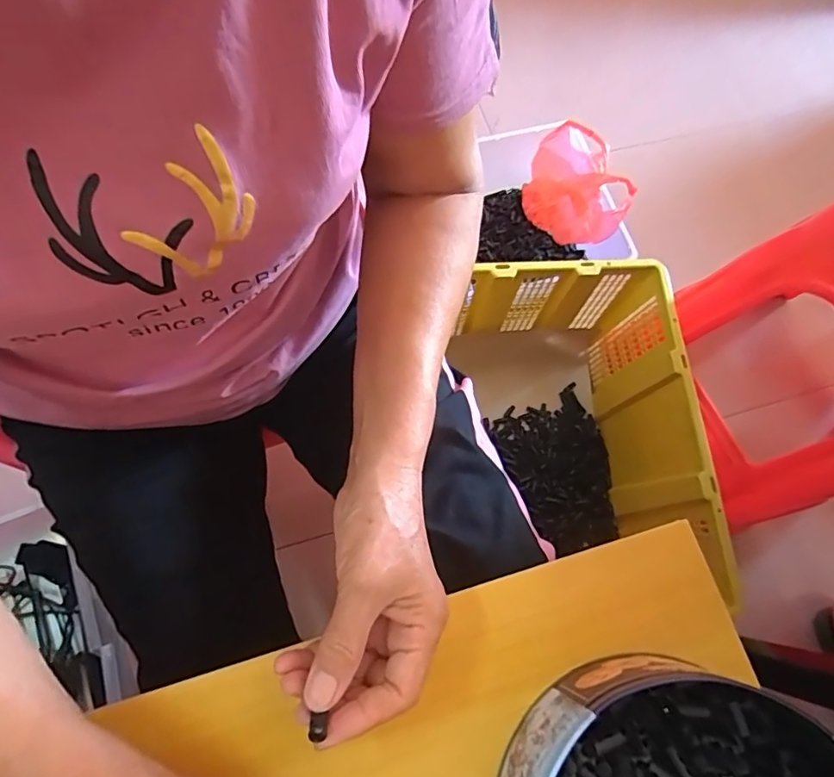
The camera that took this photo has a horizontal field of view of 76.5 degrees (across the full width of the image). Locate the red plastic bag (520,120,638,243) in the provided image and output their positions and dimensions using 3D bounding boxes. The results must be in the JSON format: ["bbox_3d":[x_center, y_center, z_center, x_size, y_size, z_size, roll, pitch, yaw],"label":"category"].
[{"bbox_3d":[0.279,-0.354,0.969,0.126,0.128,0.226,-19,74,-9],"label":"red plastic bag"}]

